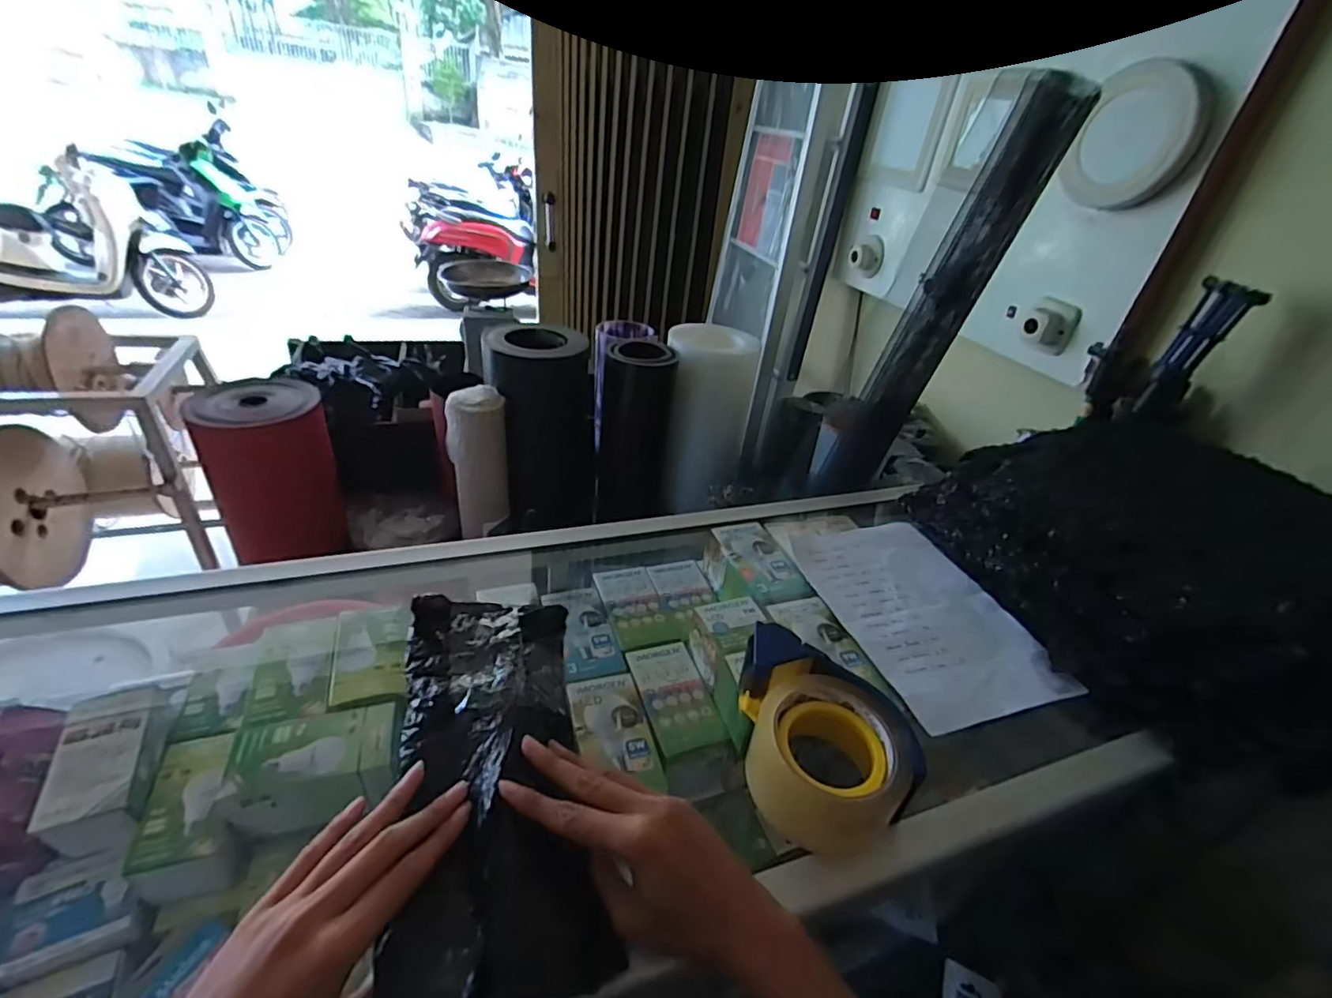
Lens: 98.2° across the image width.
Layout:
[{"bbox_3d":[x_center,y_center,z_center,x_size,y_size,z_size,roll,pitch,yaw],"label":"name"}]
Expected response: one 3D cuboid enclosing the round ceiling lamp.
[{"bbox_3d":[0.738,-0.563,0.906,0.055,0.194,0.172,-3,40,-22],"label":"round ceiling lamp"}]

